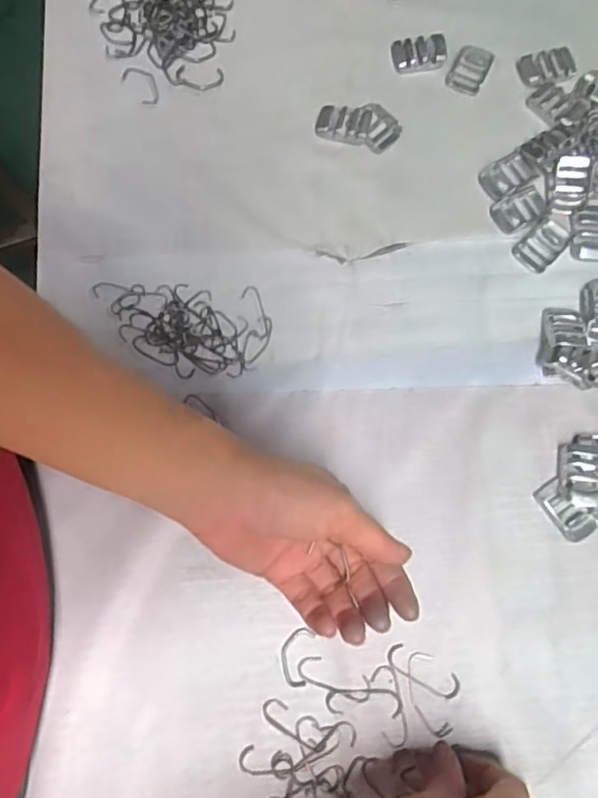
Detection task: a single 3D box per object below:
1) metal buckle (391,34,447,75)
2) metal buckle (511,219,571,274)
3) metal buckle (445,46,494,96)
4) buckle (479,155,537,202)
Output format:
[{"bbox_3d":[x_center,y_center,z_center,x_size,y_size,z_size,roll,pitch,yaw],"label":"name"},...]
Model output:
[{"bbox_3d":[0.089,-0.256,0.458,0.040,0.006,0.030,-2,76,-1],"label":"metal buckle"},{"bbox_3d":[0.168,-0.106,0.426,0.040,0.004,0.025,-42,80,-10],"label":"metal buckle"},{"bbox_3d":[0.127,-0.244,0.456,0.025,0.004,0.037,26,77,6],"label":"metal buckle"},{"bbox_3d":[0.146,-0.158,0.436,0.036,0.006,0.026,-31,78,-8],"label":"buckle"}]

